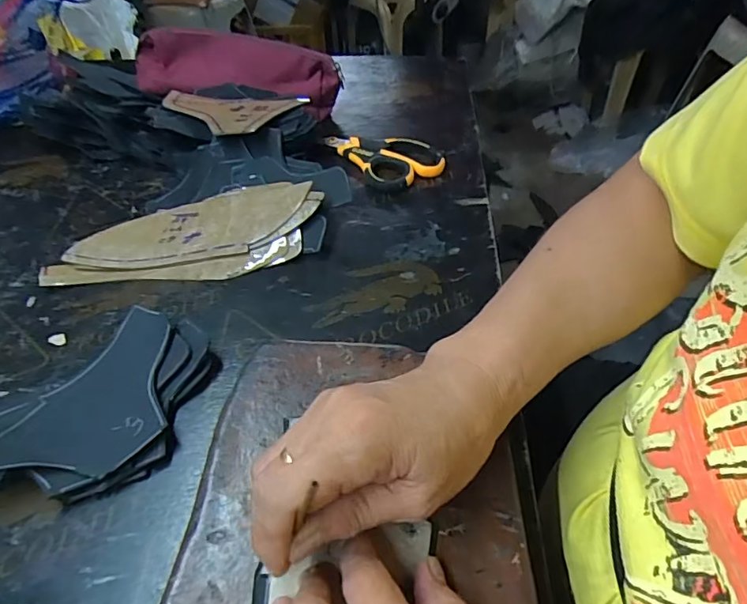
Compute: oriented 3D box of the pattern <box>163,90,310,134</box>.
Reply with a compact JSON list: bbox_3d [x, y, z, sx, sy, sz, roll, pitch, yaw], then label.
[{"bbox_3d":[-0.138,-0.185,0.507,0.137,0.010,0.066,1,54,0],"label":"pattern"}]

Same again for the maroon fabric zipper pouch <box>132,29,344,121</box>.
[{"bbox_3d":[-0.160,-0.256,0.589,0.231,0.084,0.055,3,48,8],"label":"maroon fabric zipper pouch"}]

